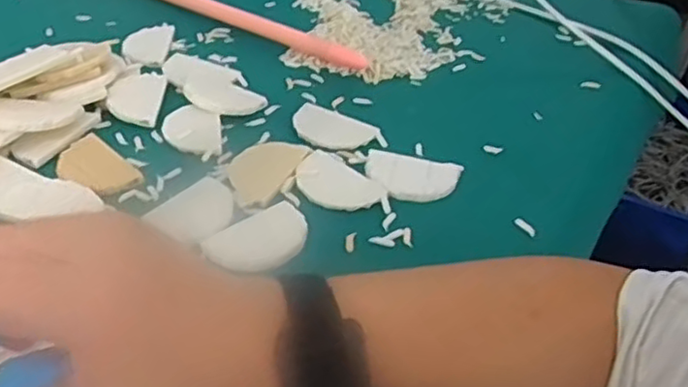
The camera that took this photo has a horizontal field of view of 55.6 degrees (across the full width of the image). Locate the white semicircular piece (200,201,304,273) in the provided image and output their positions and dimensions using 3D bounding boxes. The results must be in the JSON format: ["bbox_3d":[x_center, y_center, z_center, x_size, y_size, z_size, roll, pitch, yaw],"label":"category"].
[{"bbox_3d":[-0.050,0.028,0.422,0.048,0.004,0.066,31,46,29],"label":"white semicircular piece"}]

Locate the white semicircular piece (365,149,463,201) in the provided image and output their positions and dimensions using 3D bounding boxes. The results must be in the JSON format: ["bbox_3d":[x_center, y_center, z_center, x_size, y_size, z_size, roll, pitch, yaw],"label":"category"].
[{"bbox_3d":[0.049,-0.013,0.472,0.069,0.008,0.043,10,40,6],"label":"white semicircular piece"}]

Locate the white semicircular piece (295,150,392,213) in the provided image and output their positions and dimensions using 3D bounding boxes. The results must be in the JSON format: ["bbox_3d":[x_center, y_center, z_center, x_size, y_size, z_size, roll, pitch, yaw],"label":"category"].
[{"bbox_3d":[-0.003,-0.007,0.465,0.078,0.004,0.045,32,46,29],"label":"white semicircular piece"}]

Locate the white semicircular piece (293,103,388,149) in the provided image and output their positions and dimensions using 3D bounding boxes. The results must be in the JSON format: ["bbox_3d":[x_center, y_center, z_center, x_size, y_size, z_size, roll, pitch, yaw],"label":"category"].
[{"bbox_3d":[-0.007,-0.050,0.516,0.076,0.005,0.046,28,45,26],"label":"white semicircular piece"}]

